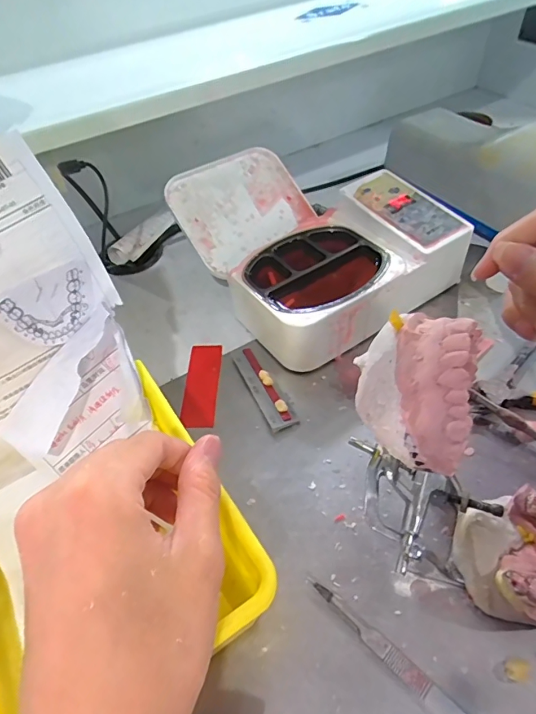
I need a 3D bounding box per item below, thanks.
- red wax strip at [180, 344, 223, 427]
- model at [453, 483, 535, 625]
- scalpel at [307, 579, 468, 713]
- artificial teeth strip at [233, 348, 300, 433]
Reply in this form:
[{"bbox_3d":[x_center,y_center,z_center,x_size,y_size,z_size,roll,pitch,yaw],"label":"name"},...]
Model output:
[{"bbox_3d":[-0.053,0.020,0.359,0.027,0.004,0.082,-1,49,4],"label":"red wax strip"},{"bbox_3d":[0.139,0.107,0.240,0.068,0.034,0.061,-21,51,-13],"label":"model"},{"bbox_3d":[0.074,0.160,0.218,0.131,0.006,0.011,33,59,29],"label":"scalpel"},{"bbox_3d":[-0.005,0.022,0.344,0.019,0.012,0.079,-23,51,-15],"label":"artificial teeth strip"}]

